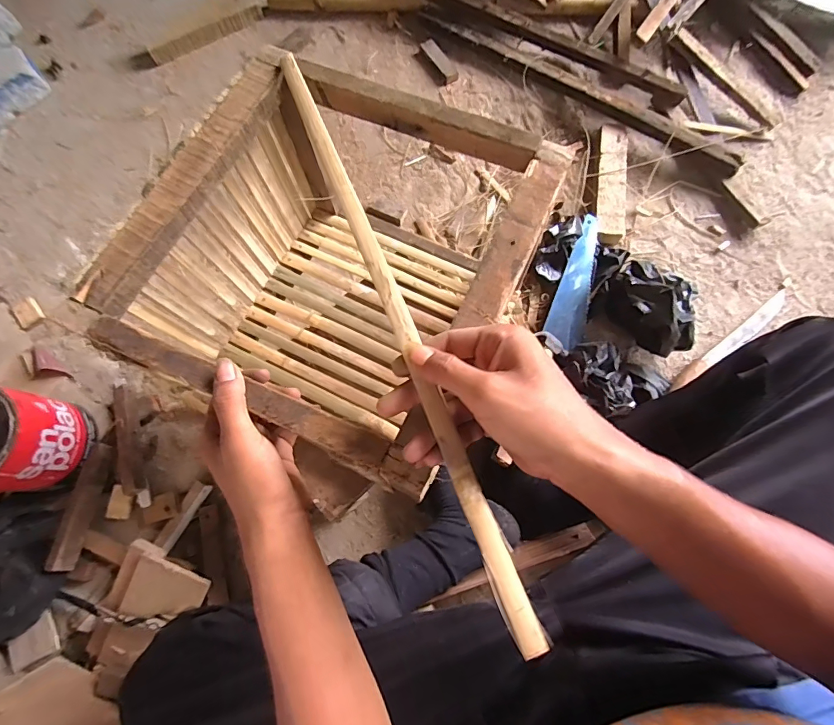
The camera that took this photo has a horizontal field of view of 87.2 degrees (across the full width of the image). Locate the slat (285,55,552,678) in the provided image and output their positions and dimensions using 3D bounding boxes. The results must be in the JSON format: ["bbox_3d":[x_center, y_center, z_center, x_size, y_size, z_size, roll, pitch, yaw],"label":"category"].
[{"bbox_3d":[-0.024,-0.058,0.316,0.018,0.008,0.487,-22,70,-3],"label":"slat"}]

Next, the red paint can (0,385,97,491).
[{"bbox_3d":[-0.626,0.116,0.667,0.151,0.132,0.145,-1,73,2],"label":"red paint can"}]

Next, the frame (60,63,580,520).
[{"bbox_3d":[-0.071,-0.087,0.472,0.309,0.267,0.309,27,81,6],"label":"frame"}]

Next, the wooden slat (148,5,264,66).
[{"bbox_3d":[-0.476,-0.746,0.993,0.266,0.024,0.022,-25,74,-5],"label":"wooden slat"}]

